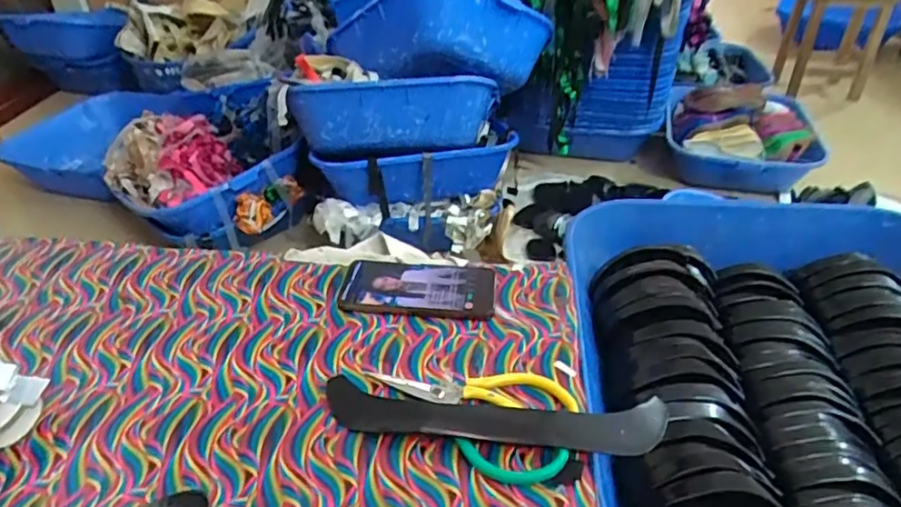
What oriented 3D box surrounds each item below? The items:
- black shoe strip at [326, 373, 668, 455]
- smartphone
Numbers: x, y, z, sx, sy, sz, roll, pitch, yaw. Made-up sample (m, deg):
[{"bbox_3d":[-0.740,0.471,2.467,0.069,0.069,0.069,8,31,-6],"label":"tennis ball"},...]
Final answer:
[{"bbox_3d":[0.032,0.134,0.508,0.285,0.019,0.055,4,38,7],"label":"black shoe strip"},{"bbox_3d":[-0.033,0.036,0.640,0.157,0.012,0.076,1,38,3],"label":"smartphone"}]

